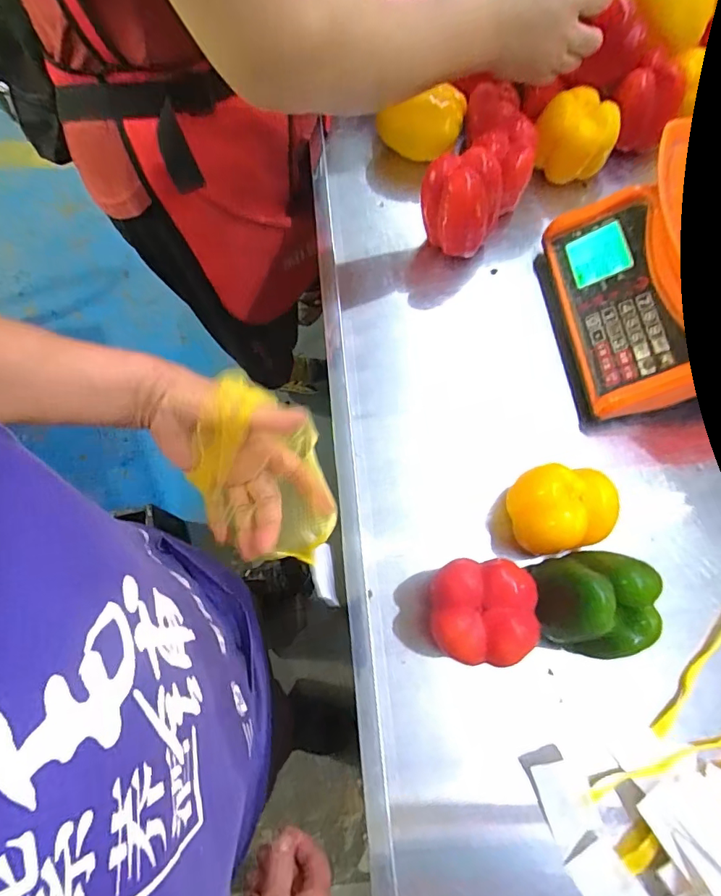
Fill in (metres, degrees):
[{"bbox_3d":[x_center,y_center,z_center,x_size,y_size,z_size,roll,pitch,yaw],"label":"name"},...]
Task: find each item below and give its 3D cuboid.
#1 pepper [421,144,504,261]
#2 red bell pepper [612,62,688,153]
[{"bbox_3d":[0.111,-0.272,0.514,0.086,0.085,0.081,17,72,5],"label":"pepper"},{"bbox_3d":[0.346,-0.417,0.577,0.079,0.080,0.065,31,74,10],"label":"red bell pepper"}]

